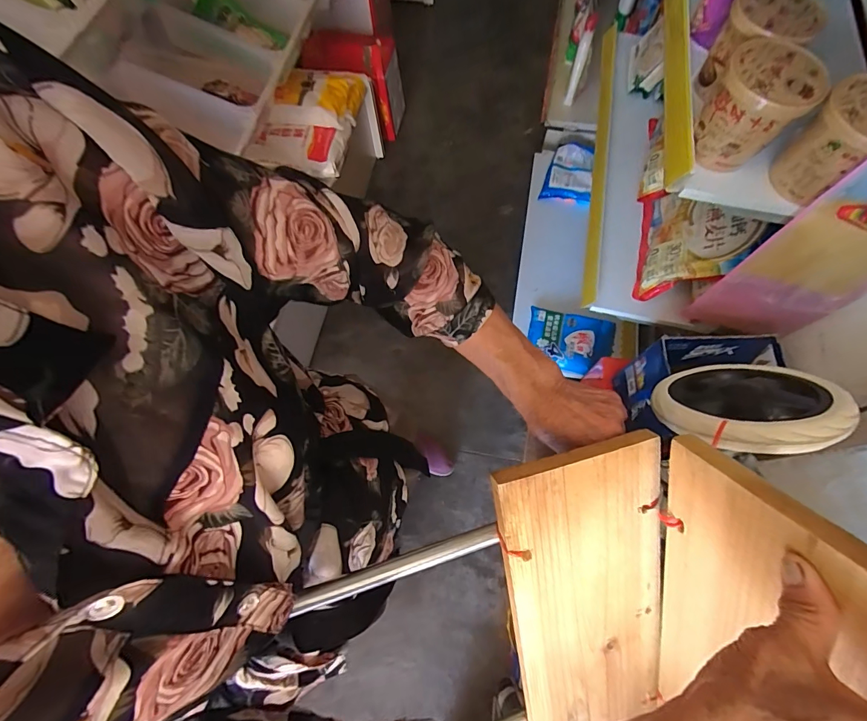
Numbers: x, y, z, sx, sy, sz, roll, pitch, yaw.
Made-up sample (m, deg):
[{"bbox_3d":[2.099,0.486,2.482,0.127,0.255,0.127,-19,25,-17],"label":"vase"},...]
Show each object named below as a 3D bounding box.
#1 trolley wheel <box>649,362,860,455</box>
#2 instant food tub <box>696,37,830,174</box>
[{"bbox_3d":[0.286,0.037,0.378,0.142,0.144,0.021,-10,108,11],"label":"trolley wheel"},{"bbox_3d":[0.425,-0.336,0.536,0.111,0.109,0.116,-1,70,2],"label":"instant food tub"}]

